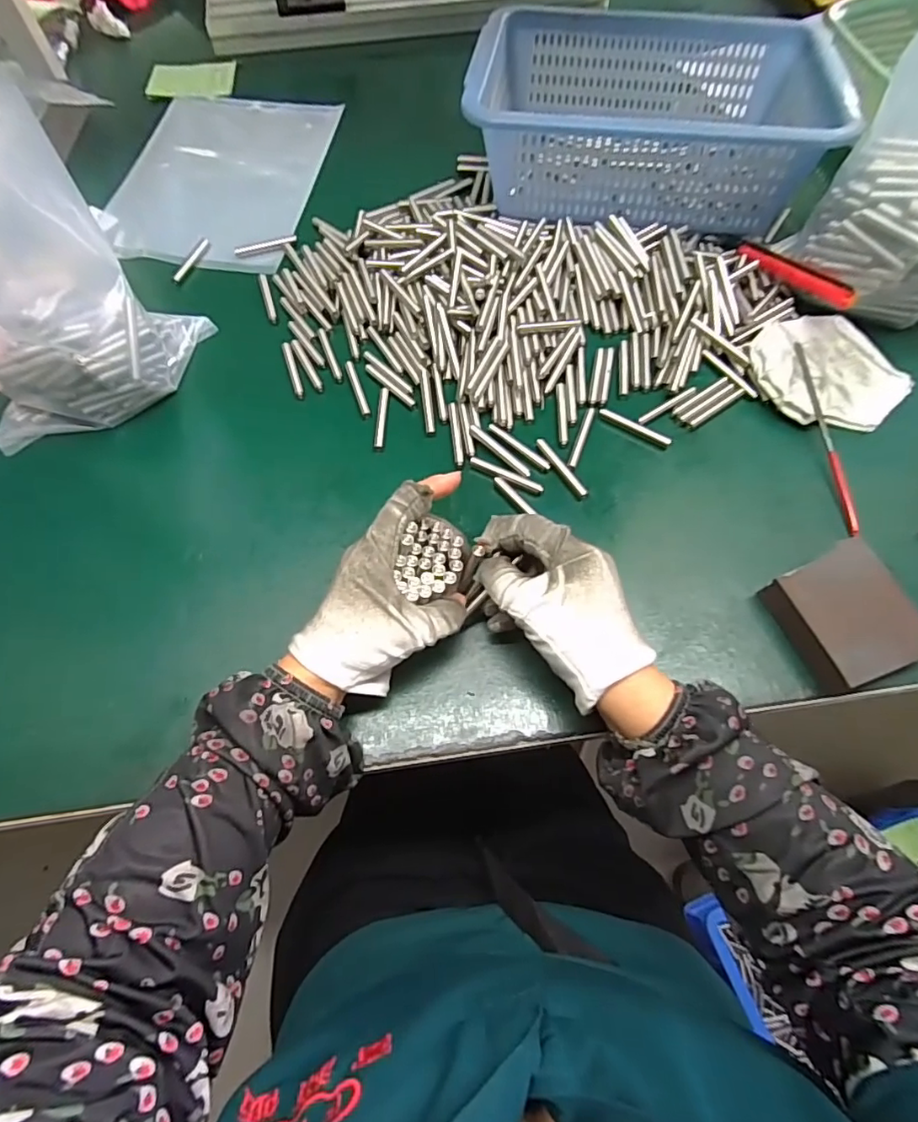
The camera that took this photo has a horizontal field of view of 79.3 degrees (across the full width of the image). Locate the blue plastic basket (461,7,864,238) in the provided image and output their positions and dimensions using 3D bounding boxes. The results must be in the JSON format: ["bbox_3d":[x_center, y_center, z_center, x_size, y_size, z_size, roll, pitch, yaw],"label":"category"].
[{"bbox_3d":[0.163,-0.418,0.512,0.302,0.094,0.247,6,67,-1],"label":"blue plastic basket"}]

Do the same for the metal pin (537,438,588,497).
[{"bbox_3d":[0.075,-0.069,0.409,0.007,0.004,0.057,-30,73,-15],"label":"metal pin"}]

